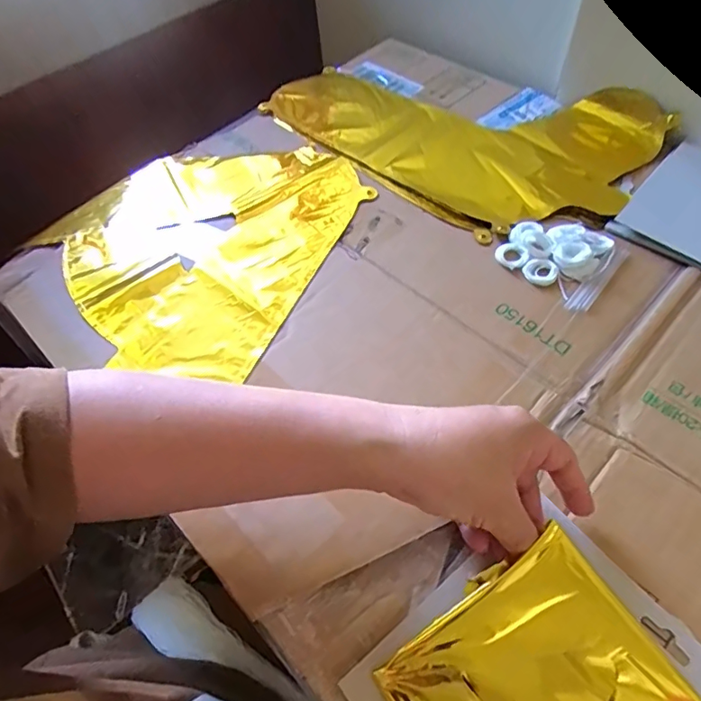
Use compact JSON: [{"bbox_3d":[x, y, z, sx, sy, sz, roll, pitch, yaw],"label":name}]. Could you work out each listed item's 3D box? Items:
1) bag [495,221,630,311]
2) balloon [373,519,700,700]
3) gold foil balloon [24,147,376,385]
[{"bbox_3d":[0.176,-0.081,0.423,0.087,0.015,0.075,35,65,24],"label":"bag"},{"bbox_3d":[0.095,0.175,0.255,0.128,0.009,0.110,-35,66,-7],"label":"balloon"},{"bbox_3d":[-0.145,-0.114,0.471,0.259,0.010,0.278,21,60,17],"label":"gold foil balloon"}]

